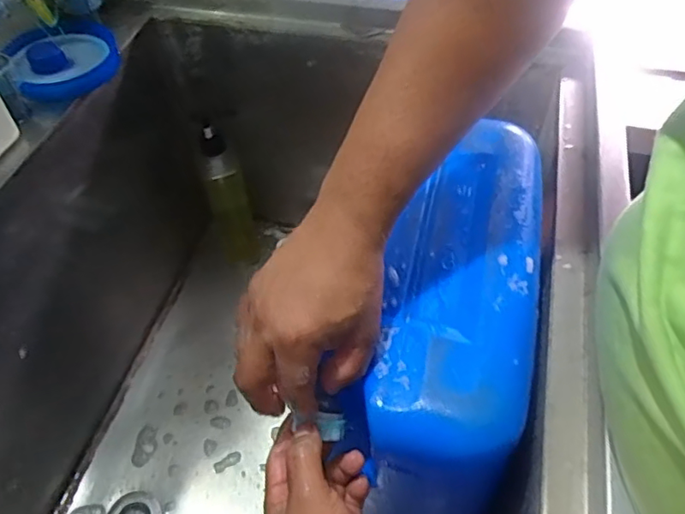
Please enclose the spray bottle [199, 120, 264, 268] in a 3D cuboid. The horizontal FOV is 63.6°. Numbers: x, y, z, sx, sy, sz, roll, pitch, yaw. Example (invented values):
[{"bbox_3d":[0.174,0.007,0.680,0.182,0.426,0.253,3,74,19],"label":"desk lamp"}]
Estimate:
[{"bbox_3d":[-0.177,-0.086,0.869,0.066,0.245,0.062,-14,53,-8],"label":"spray bottle"}]

